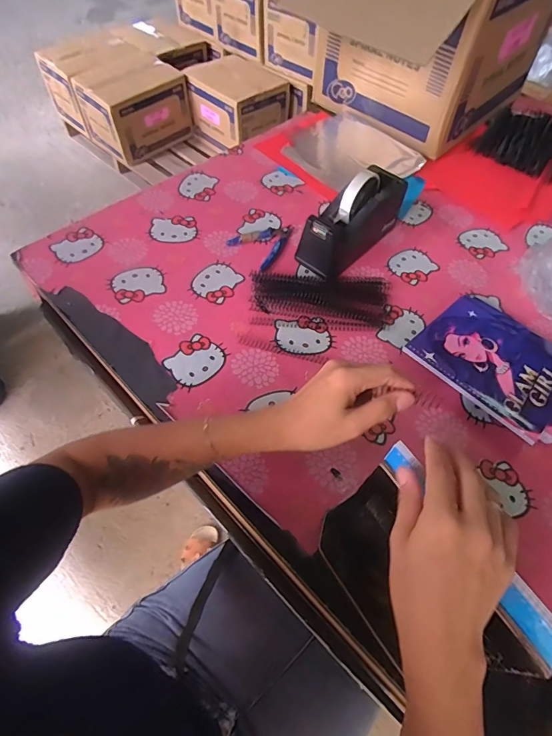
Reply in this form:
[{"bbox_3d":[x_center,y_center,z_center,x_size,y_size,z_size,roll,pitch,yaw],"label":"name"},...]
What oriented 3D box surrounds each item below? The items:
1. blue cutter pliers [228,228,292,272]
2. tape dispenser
[{"bbox_3d":[-0.013,-0.212,0.699,0.108,0.008,0.085,-38,68,-23],"label":"blue cutter pliers"},{"bbox_3d":[0.126,-0.244,0.667,0.075,0.103,0.213,39,64,18],"label":"tape dispenser"}]

